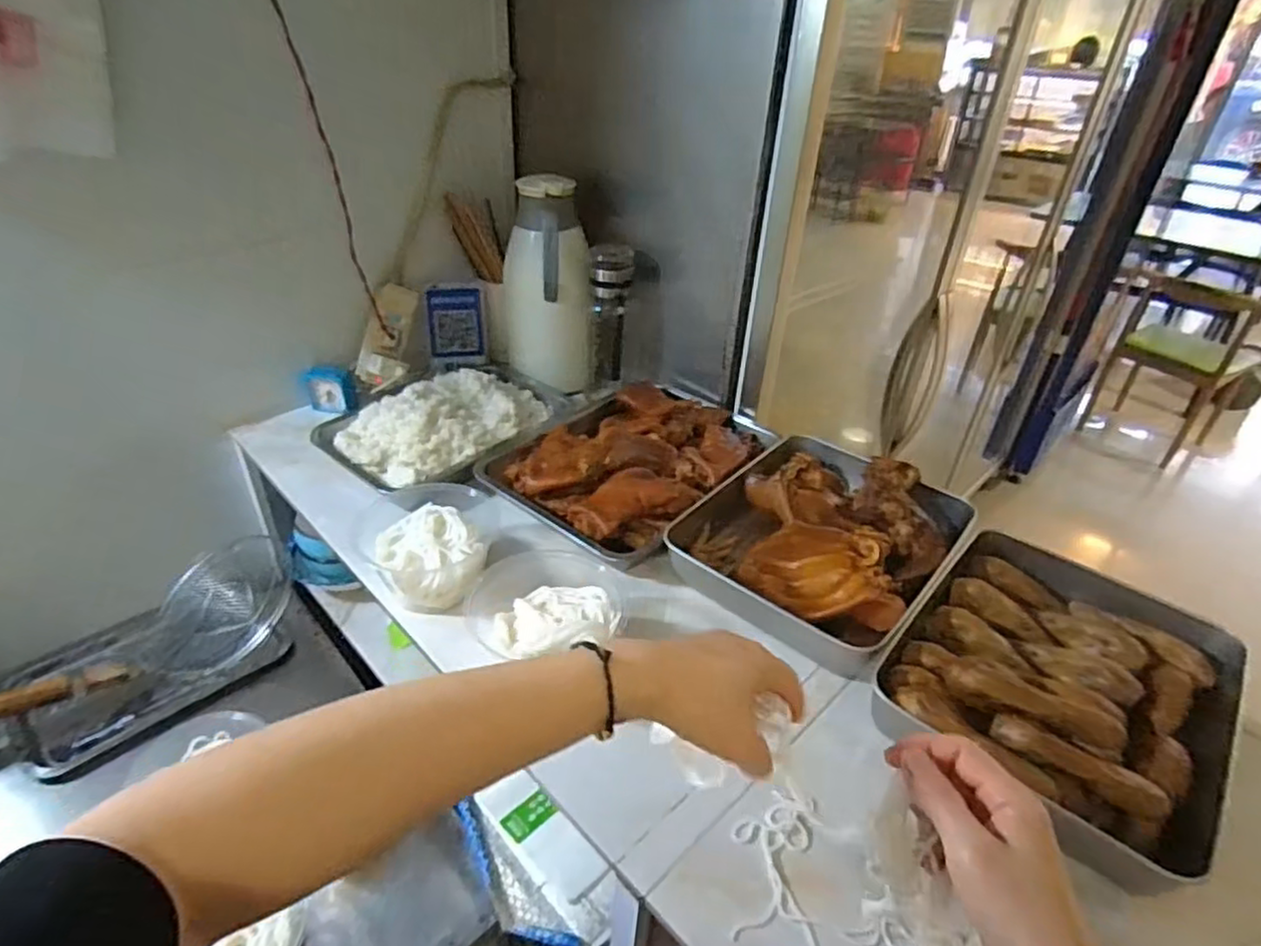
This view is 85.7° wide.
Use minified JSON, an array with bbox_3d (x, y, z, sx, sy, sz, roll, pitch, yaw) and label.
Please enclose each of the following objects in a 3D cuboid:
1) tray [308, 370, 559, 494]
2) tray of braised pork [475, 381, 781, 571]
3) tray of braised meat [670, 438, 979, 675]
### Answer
[{"bbox_3d":[-0.254,-0.086,0.919,0.214,0.055,0.287,24,41,28],"label":"tray"},{"bbox_3d":[0.008,-0.031,0.874,0.260,0.069,0.336,28,42,31],"label":"tray of braised pork"},{"bbox_3d":[0.219,0.068,0.762,0.246,0.070,0.294,30,43,33],"label":"tray of braised meat"}]

